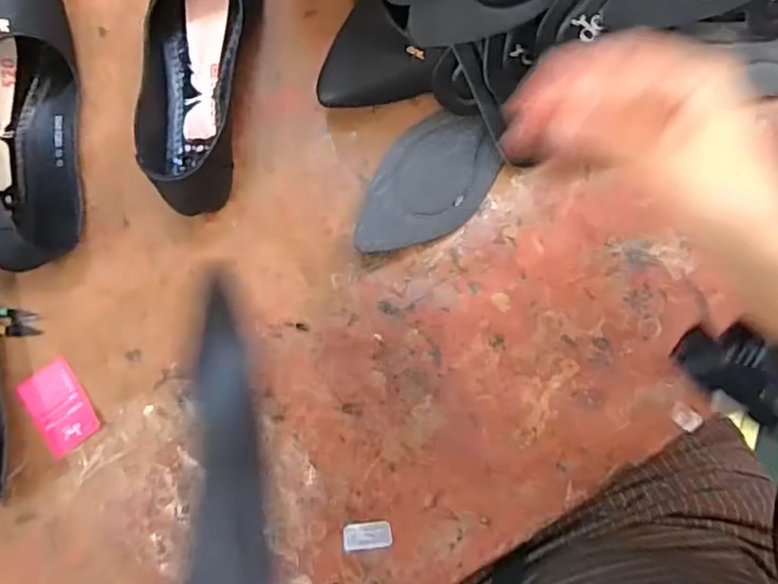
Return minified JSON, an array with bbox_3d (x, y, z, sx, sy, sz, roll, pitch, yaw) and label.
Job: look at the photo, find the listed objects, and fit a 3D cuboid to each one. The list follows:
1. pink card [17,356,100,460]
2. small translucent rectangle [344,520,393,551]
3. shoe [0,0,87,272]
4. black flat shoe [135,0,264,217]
[{"bbox_3d":[-0.294,0.103,0.526,0.055,0.006,0.076,-31,86,6],"label":"pink card"},{"bbox_3d":[-0.018,0.202,0.487,0.040,0.004,0.020,-7,78,5],"label":"small translucent rectangle"},{"bbox_3d":[-0.305,-0.153,0.492,0.076,0.083,0.265,4,90,7],"label":"shoe"},{"bbox_3d":[-0.163,-0.197,0.480,0.081,0.060,0.254,9,91,7],"label":"black flat shoe"}]

